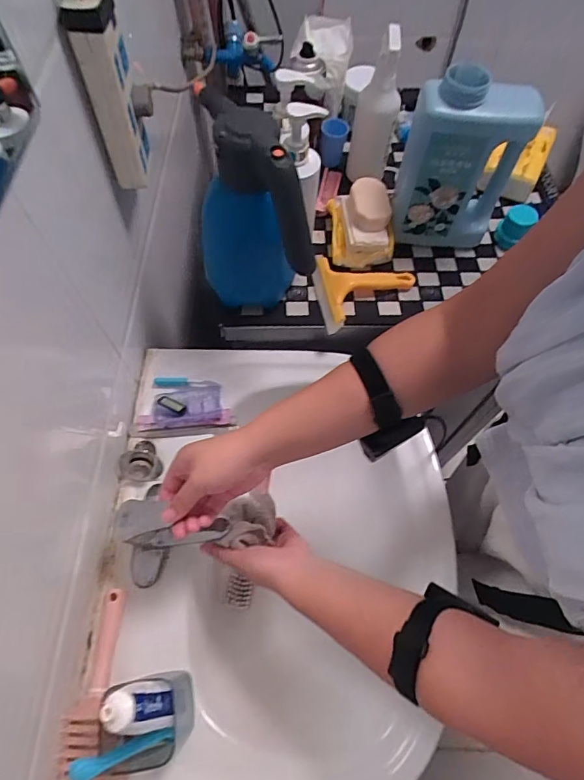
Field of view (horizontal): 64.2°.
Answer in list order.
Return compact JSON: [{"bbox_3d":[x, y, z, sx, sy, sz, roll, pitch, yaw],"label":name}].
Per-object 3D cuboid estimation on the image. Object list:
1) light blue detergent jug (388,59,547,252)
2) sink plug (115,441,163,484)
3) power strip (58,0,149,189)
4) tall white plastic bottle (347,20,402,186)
[{"bbox_3d":[0.239,-0.324,0.679,0.174,0.236,0.074,-5,65,-2],"label":"light blue detergent jug"},{"bbox_3d":[-0.215,0.097,0.638,0.063,0.046,0.058,-40,71,-16],"label":"sink plug"},{"bbox_3d":[-0.205,-0.340,0.535,0.051,0.182,0.084,-8,65,-3],"label":"power strip"},{"bbox_3d":[0.132,-0.432,0.744,0.070,0.236,0.048,7,65,4],"label":"tall white plastic bottle"}]

